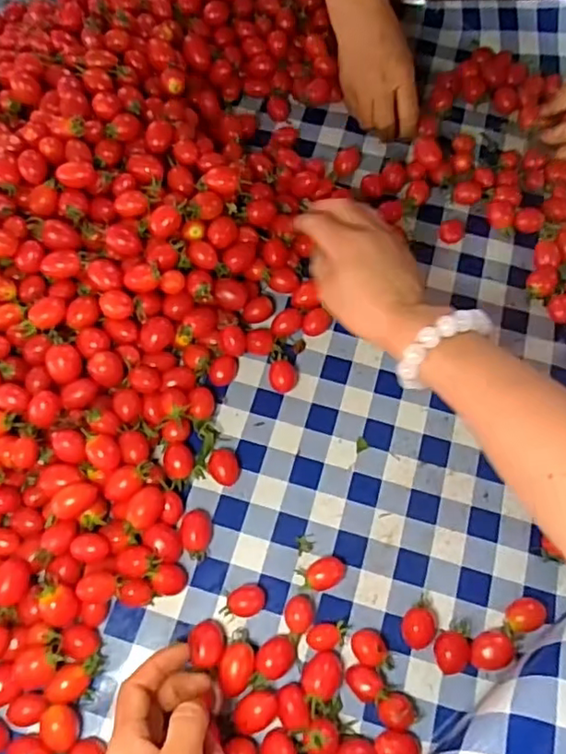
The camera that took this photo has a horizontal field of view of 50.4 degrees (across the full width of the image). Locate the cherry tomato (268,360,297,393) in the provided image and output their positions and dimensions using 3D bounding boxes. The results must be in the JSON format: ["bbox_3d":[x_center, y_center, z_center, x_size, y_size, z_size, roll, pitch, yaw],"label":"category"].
[{"bbox_3d":[0.000,0.001,0.523,0.025,0.018,0.031,0,65,-1],"label":"cherry tomato"}]

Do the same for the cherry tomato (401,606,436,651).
[{"bbox_3d":[0.098,0.183,0.437,0.024,0.017,0.026,0,65,-1],"label":"cherry tomato"}]

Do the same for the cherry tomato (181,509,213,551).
[{"bbox_3d":[-0.067,0.118,0.465,0.022,0.017,0.034,0,65,-1],"label":"cherry tomato"}]

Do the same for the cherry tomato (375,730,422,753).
[{"bbox_3d":[0.078,0.252,0.408,0.030,0.017,0.021,7,65,2],"label":"cherry tomato"}]

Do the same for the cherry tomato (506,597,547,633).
[{"bbox_3d":[0.177,0.176,0.443,0.029,0.016,0.020,-25,68,-12],"label":"cherry tomato"}]

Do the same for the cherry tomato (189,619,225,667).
[{"bbox_3d":[-0.054,0.192,0.433,0.023,0.019,0.031,3,65,0],"label":"cherry tomato"}]

